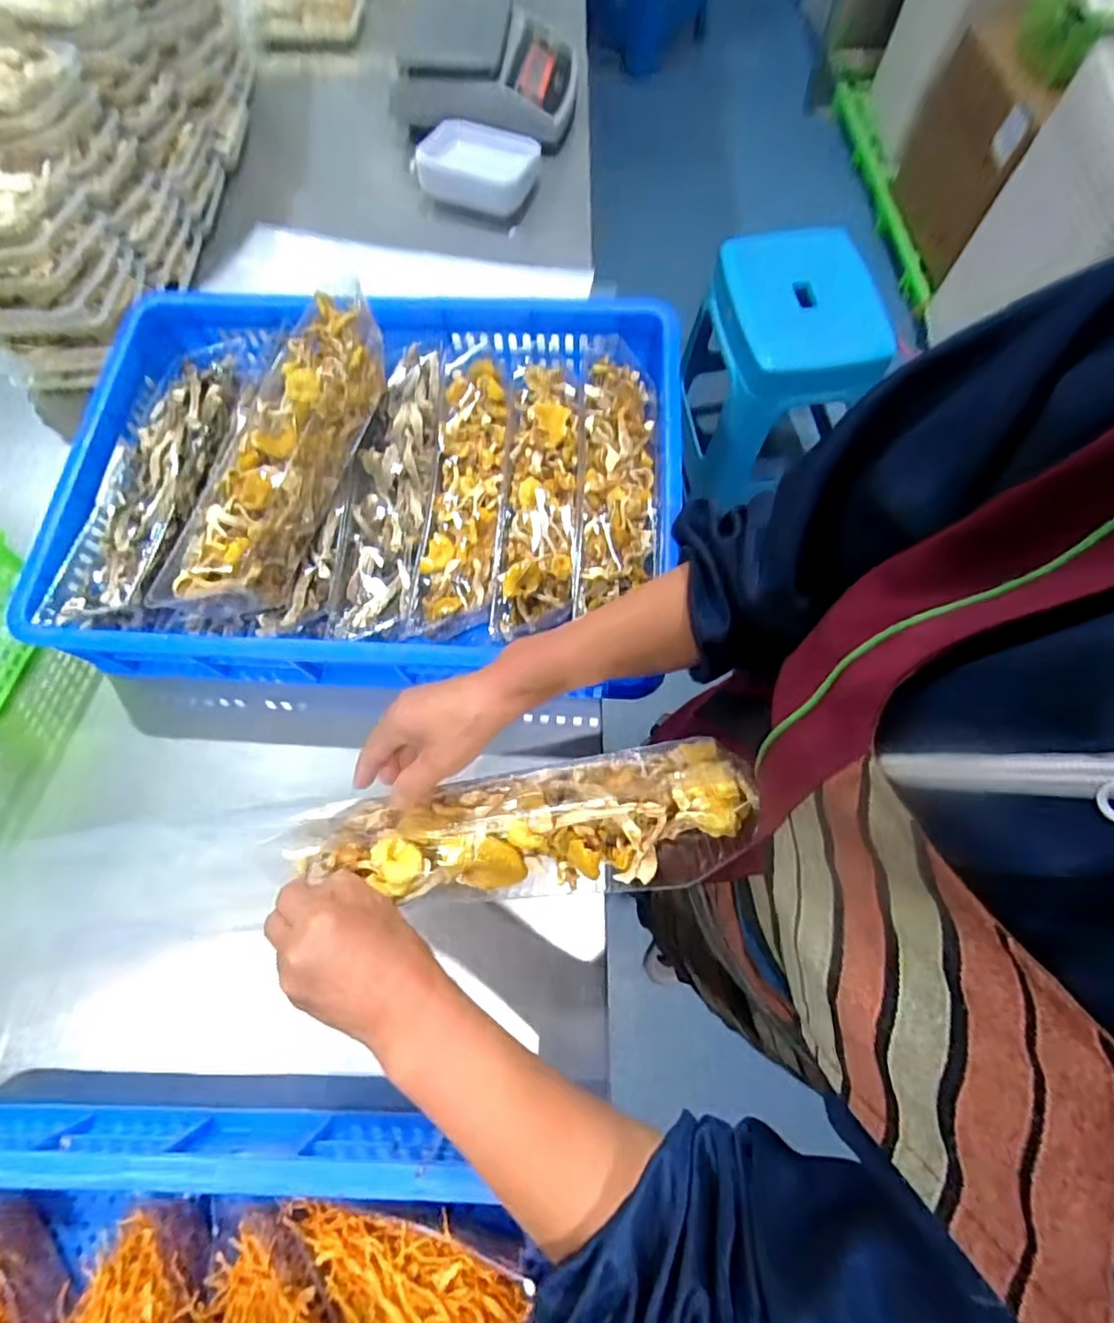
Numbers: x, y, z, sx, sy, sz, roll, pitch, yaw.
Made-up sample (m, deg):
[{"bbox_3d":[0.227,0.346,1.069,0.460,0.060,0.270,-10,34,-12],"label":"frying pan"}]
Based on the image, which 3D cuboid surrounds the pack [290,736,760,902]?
[{"bbox_3d":[-0.027,0.110,0.393,0.301,0.069,0.085,-9,70,9],"label":"pack"}]

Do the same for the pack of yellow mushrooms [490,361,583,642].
[{"bbox_3d":[-0.017,-0.180,0.590,0.075,0.044,0.332,2,70,3],"label":"pack of yellow mushrooms"}]

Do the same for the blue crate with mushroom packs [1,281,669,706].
[{"bbox_3d":[-0.186,-0.188,0.584,0.588,0.144,0.408,3,70,3],"label":"blue crate with mushroom packs"}]

